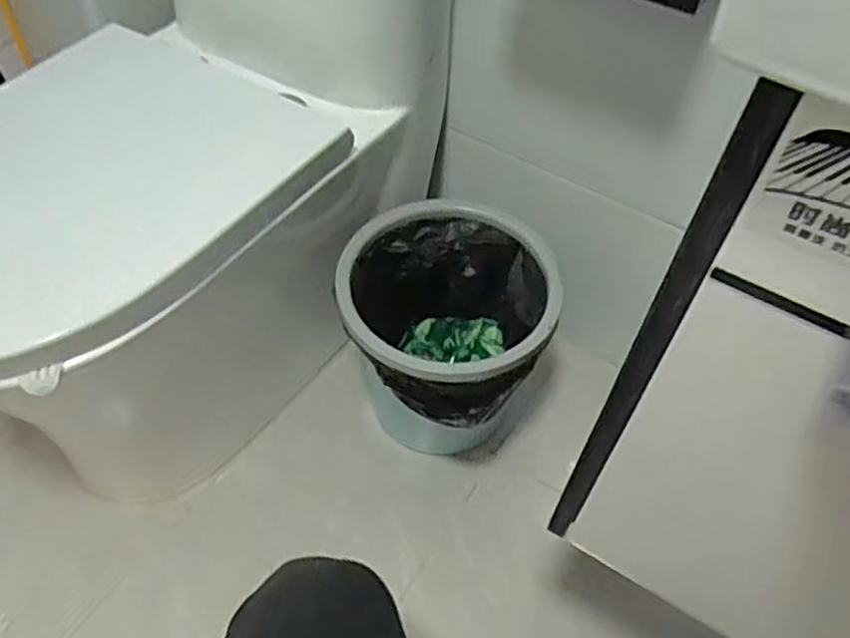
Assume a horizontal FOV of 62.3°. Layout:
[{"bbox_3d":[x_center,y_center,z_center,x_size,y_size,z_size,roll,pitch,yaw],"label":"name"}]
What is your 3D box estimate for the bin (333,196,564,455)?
[{"bbox_3d":[0.021,0.027,0.928,0.255,0.307,0.265,8,52,2],"label":"bin"}]

